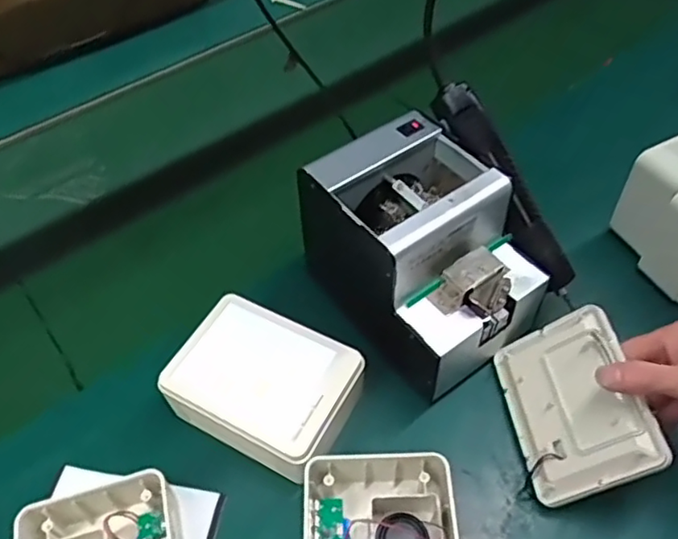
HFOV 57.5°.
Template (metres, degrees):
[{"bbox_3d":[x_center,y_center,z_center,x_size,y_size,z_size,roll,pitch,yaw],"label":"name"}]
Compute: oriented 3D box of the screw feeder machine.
[{"bbox_3d":[0.073,-0.017,0.527,0.132,0.134,0.175,-32,56,-21],"label":"screw feeder machine"}]

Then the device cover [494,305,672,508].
[{"bbox_3d":[0.177,0.102,0.476,0.099,0.013,0.131,-35,44,29],"label":"device cover"}]

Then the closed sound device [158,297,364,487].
[{"bbox_3d":[-0.058,0.096,0.508,0.149,0.052,0.105,23,55,20],"label":"closed sound device"}]

